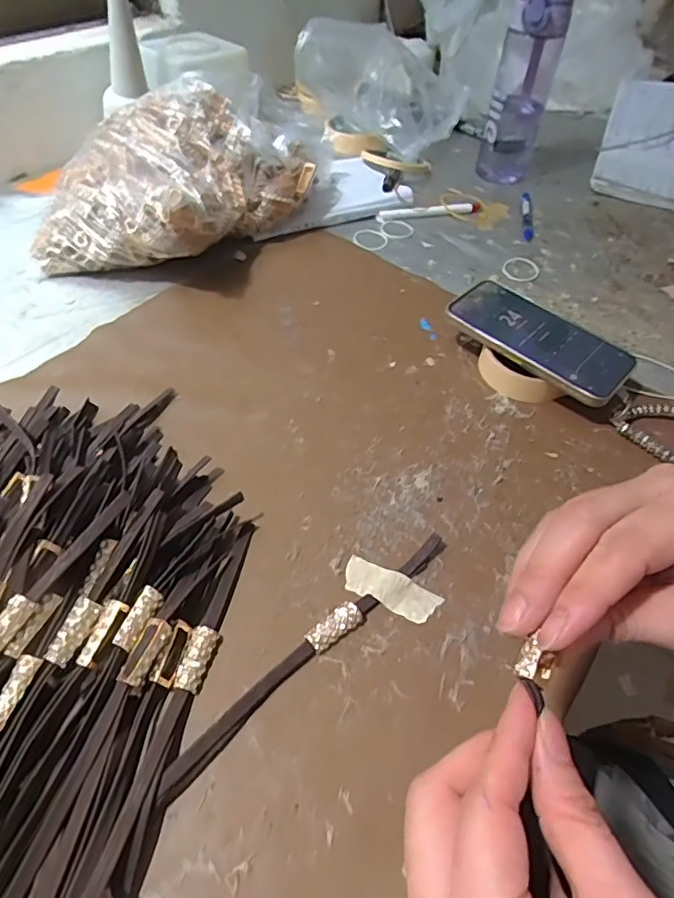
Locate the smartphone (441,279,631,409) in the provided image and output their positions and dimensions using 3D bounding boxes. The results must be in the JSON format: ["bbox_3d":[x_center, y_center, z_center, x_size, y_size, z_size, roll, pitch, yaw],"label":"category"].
[{"bbox_3d":[0.176,-0.097,0.486,0.155,0.009,0.075,39,60,23],"label":"smartphone"}]

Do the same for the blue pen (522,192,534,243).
[{"bbox_3d":[0.237,-0.289,0.688,0.012,0.013,0.100,10,49,4],"label":"blue pen"}]

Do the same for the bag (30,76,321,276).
[{"bbox_3d":[-0.157,-0.281,0.586,0.173,0.119,0.299,29,53,19],"label":"bag"}]

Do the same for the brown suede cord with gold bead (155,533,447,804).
[{"bbox_3d":[-0.011,0.114,0.327,0.216,0.010,0.017,-34,60,-29],"label":"brown suede cord with gold bead"}]

